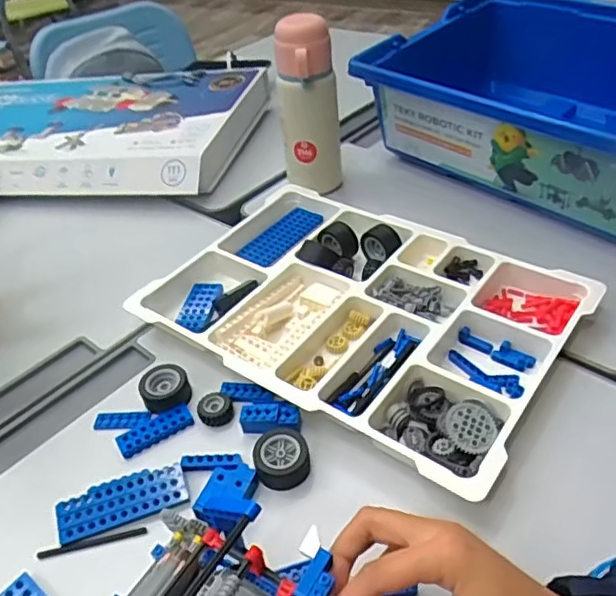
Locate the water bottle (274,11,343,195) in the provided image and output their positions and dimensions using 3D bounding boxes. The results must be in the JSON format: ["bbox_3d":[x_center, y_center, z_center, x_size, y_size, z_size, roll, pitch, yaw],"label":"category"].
[{"bbox_3d":[0.002,-0.227,0.731,0.072,0.209,0.076,-6,39,1],"label":"water bottle"}]

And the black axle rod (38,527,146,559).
[{"bbox_3d":[-0.157,0.179,0.435,0.077,0.005,0.006,-13,39,-7],"label":"black axle rod"}]

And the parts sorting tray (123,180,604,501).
[{"bbox_3d":[0.041,0.006,0.585,0.389,0.040,0.266,22,47,30],"label":"parts sorting tray"}]

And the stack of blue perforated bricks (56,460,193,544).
[{"bbox_3d":[-0.140,0.153,0.451,0.094,0.010,0.034,-18,41,-13],"label":"stack of blue perforated bricks"}]

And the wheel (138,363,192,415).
[{"bbox_3d":[-0.127,0.079,0.530,0.042,0.023,0.037,-25,43,-21],"label":"wheel"}]

